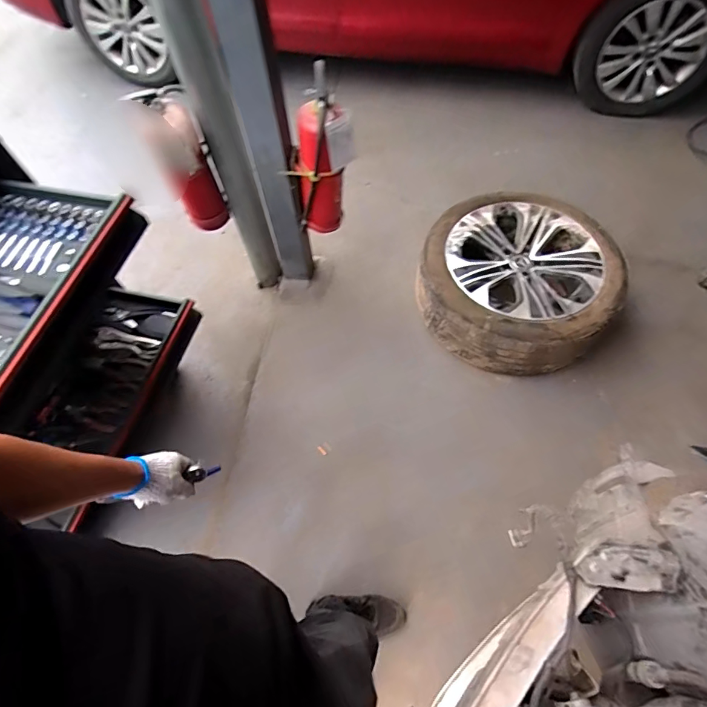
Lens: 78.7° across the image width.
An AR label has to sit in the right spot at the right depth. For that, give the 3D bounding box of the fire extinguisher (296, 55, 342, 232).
[{"bbox_3d":[-0.102,-0.551,1.271,0.148,0.426,0.167,1,63,4],"label":"fire extinguisher"}]

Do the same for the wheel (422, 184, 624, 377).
[{"bbox_3d":[0.586,-0.262,1.535,0.620,0.245,0.667,-1,63,3],"label":"wheel"}]

